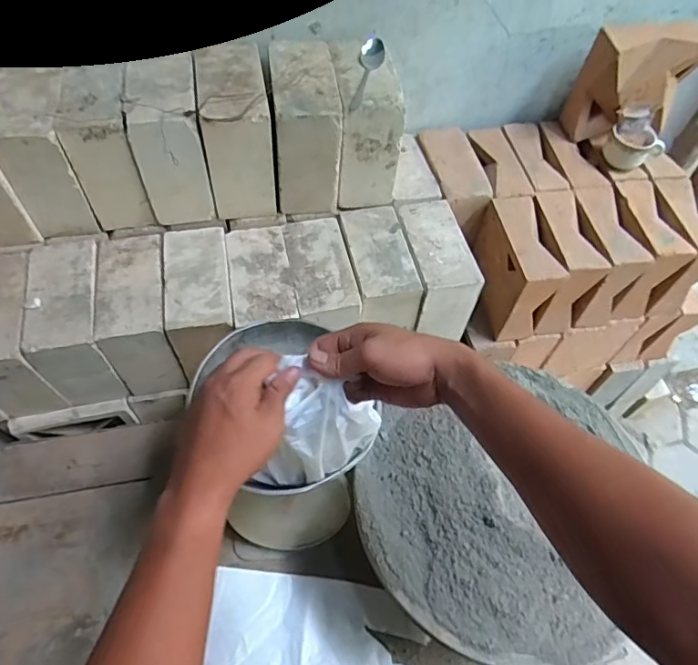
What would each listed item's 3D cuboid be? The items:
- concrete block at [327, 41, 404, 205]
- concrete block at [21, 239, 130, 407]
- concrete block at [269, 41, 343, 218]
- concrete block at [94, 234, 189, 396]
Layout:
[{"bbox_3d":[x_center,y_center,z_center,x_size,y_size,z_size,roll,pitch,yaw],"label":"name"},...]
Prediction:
[{"bbox_3d":[0.022,-0.358,0.906,0.102,0.202,0.205,-3,56,-5],"label":"concrete block"},{"bbox_3d":[-0.451,-0.015,0.879,0.100,0.179,0.208,-11,57,-11],"label":"concrete block"},{"bbox_3d":[-0.074,-0.334,0.881,0.096,0.205,0.184,-6,56,-7],"label":"concrete block"},{"bbox_3d":[-0.353,-0.026,0.903,0.102,0.192,0.200,-9,57,-9],"label":"concrete block"}]

